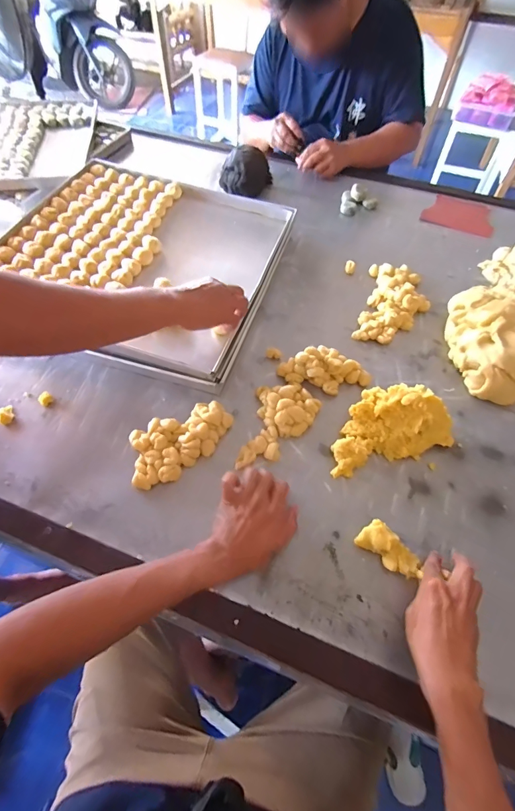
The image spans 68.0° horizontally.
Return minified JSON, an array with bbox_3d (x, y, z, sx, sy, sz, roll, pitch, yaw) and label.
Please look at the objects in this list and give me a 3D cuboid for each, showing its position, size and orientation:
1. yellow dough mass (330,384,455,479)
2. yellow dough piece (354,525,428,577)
[{"bbox_3d":[0.197,0.023,0.579,0.188,0.080,0.105,-13,56,-10],"label":"yellow dough mass"},{"bbox_3d":[0.172,0.185,0.494,0.079,0.026,0.038,38,62,11],"label":"yellow dough piece"}]

